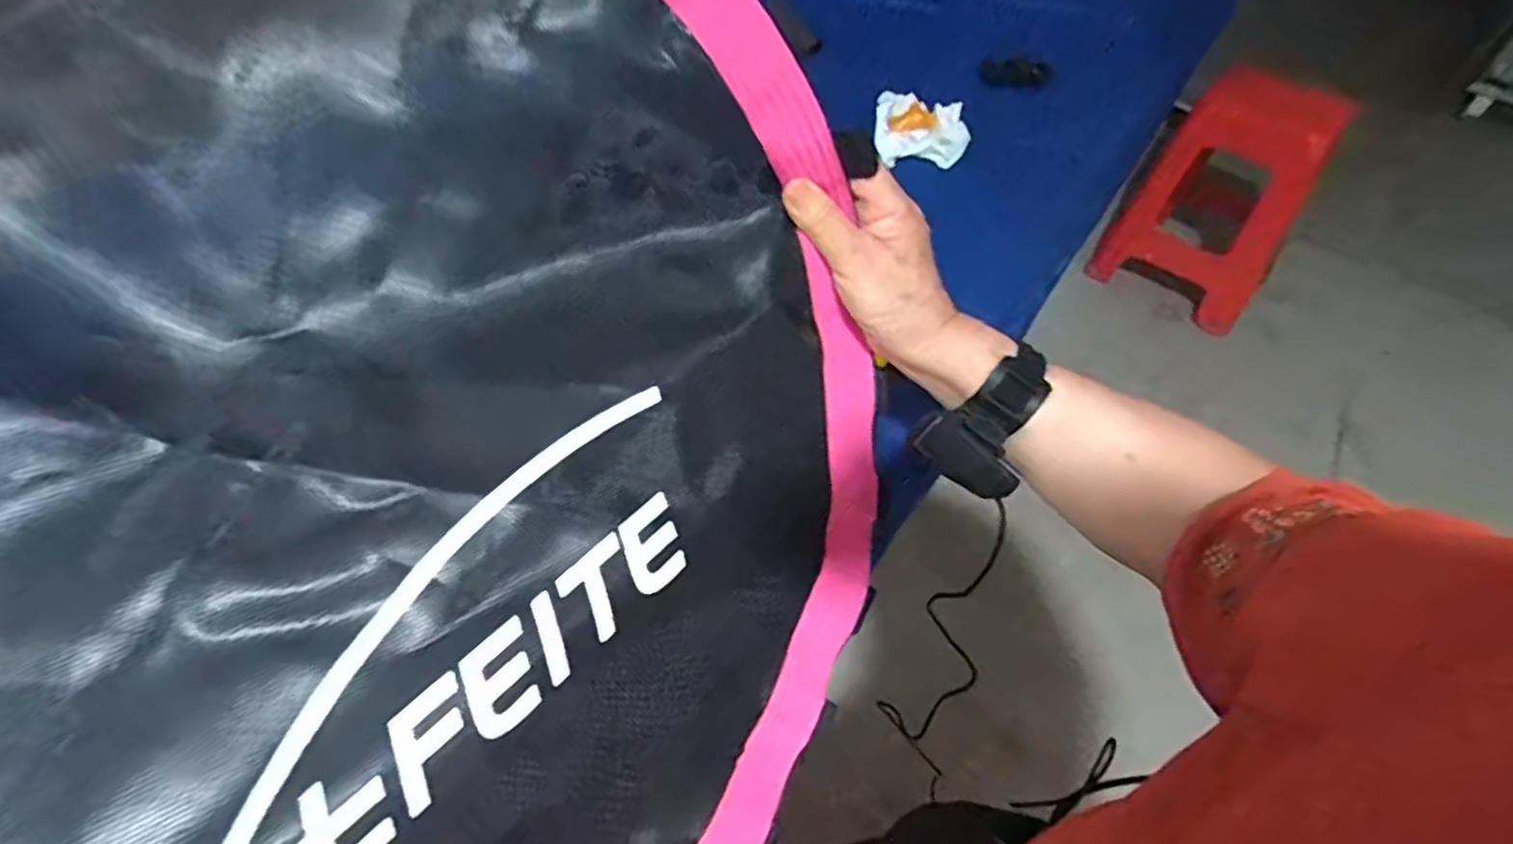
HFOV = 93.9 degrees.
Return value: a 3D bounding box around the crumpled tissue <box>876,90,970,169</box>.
[{"bbox_3d":[0.223,-0.389,0.955,0.129,0.061,0.086,11,52,4],"label":"crumpled tissue"}]

